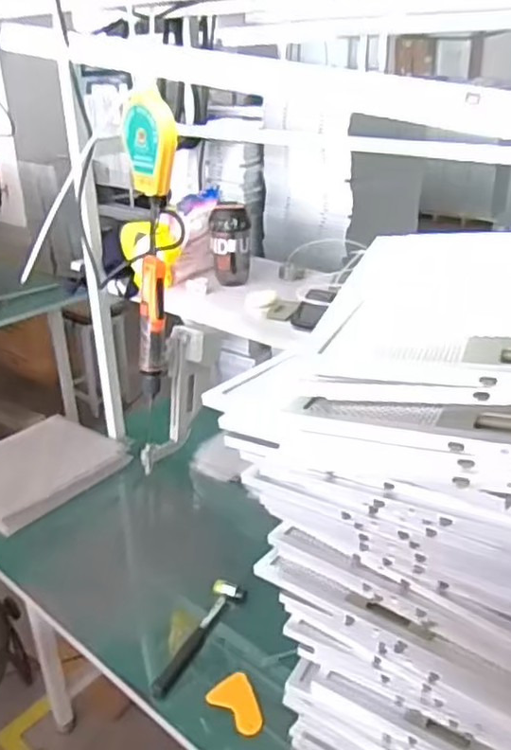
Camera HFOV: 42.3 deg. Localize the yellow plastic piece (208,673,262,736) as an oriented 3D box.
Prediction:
[{"bbox_3d":[-0.021,0.506,1.018,0.098,0.015,0.067,23,35,40],"label":"yellow plastic piece"}]

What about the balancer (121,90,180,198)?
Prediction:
[{"bbox_3d":[-0.142,-0.307,0.899,0.042,0.116,0.074,-22,33,-35],"label":"balancer"}]

